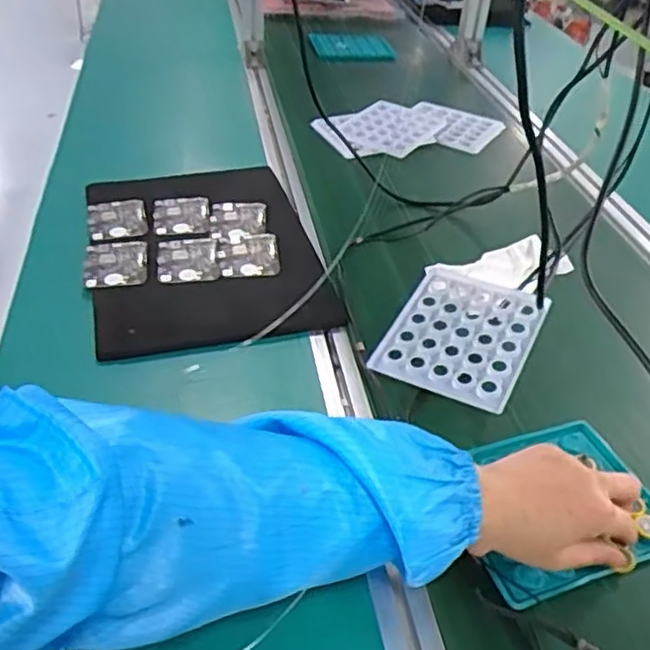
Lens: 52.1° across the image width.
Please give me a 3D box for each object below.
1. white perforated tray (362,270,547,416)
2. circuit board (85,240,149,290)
[{"bbox_3d":[0.136,0.008,0.657,0.131,0.012,0.155,19,51,22],"label":"white perforated tray"},{"bbox_3d":[-0.230,-0.069,0.737,0.067,0.004,0.083,-5,45,-13],"label":"circuit board"}]

